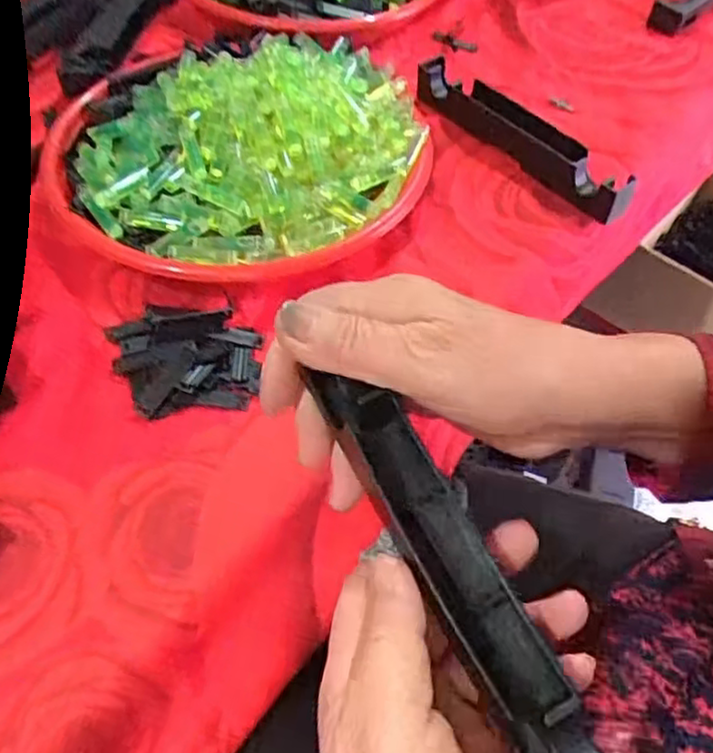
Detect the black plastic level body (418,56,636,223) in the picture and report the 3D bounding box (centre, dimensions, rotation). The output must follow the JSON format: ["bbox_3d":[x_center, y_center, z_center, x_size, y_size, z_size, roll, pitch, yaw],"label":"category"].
[{"bbox_3d":[0.113,-0.172,0.503,0.028,0.033,0.183,-36,62,-27],"label":"black plastic level body"}]

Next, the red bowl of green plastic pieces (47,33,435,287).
[{"bbox_3d":[-0.077,-0.153,0.465,0.232,0.059,0.214,1,52,-2],"label":"red bowl of green plastic pieces"}]

